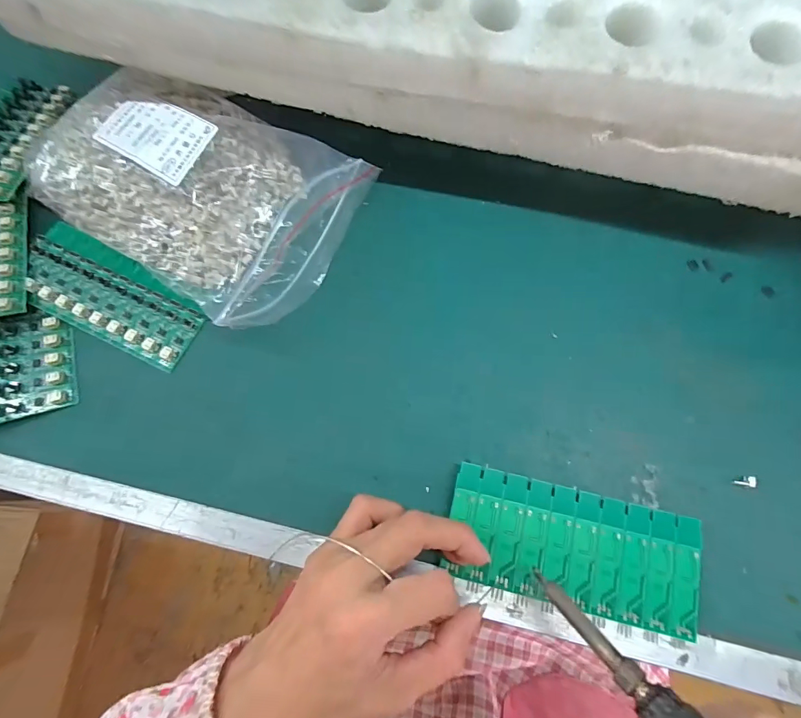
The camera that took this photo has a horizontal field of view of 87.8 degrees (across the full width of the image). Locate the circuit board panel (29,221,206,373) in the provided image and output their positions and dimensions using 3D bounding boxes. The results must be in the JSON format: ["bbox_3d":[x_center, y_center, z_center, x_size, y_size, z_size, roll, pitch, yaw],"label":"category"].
[{"bbox_3d":[-0.207,-0.047,0.294,0.140,0.009,0.058,27,77,9],"label":"circuit board panel"}]

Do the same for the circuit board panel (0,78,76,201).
[{"bbox_3d":[-0.308,-0.174,0.325,0.056,0.017,0.132,0,61,2],"label":"circuit board panel"}]

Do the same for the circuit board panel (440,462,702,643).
[{"bbox_3d":[0.096,0.106,0.236,0.136,0.004,0.064,16,76,6],"label":"circuit board panel"}]

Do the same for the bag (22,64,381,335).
[{"bbox_3d":[-0.148,-0.132,0.300,0.232,0.036,0.153,33,78,10],"label":"bag"}]

